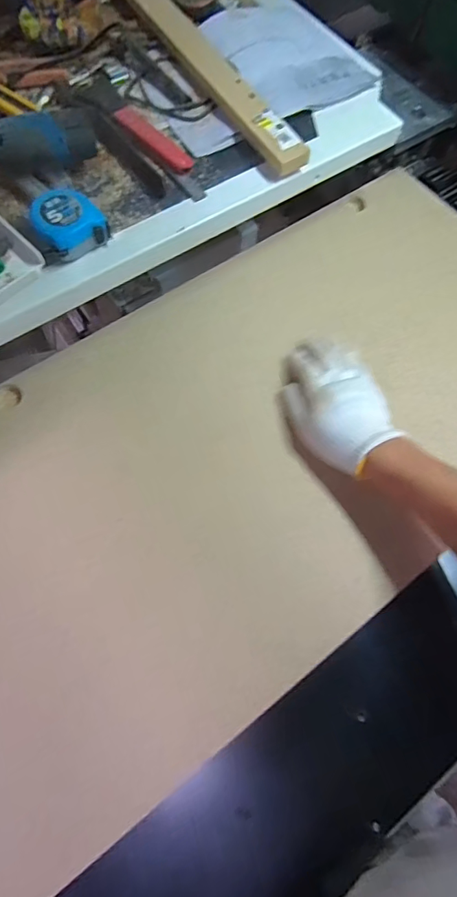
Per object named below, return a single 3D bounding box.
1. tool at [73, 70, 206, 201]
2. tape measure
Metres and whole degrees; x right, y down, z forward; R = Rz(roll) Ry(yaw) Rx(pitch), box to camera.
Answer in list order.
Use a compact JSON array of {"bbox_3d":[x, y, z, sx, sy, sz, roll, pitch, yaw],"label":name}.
[{"bbox_3d":[-0.121,-0.389,0.562,0.072,0.020,0.245,-32,73,-14],"label":"tool"},{"bbox_3d":[-0.170,-0.239,0.493,0.071,0.036,0.068,-24,71,-12],"label":"tape measure"}]

